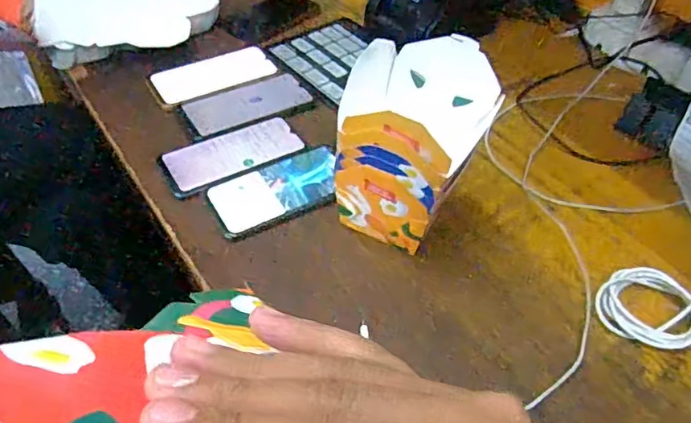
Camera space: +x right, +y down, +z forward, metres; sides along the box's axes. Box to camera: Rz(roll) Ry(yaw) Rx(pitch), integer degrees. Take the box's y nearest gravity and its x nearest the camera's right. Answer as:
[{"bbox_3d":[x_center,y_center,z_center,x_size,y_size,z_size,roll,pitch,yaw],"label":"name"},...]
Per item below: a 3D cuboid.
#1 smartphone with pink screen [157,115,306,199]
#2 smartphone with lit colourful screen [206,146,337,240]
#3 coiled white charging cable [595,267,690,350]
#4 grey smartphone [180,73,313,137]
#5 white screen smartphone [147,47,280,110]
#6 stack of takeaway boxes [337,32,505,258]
[{"bbox_3d":[-0.134,-0.073,0.660,0.162,0.008,0.081,-24,53,-25],"label":"smartphone with pink screen"},{"bbox_3d":[-0.073,-0.025,0.624,0.151,0.008,0.078,-22,53,-23],"label":"smartphone with lit colourful screen"},{"bbox_3d":[0.298,0.086,0.544,0.099,0.036,0.086,24,52,18],"label":"coiled white charging cable"},{"bbox_3d":[-0.126,-0.139,0.729,0.155,0.010,0.077,-22,53,-23],"label":"grey smartphone"},{"bbox_3d":[-0.181,-0.185,0.767,0.168,0.015,0.081,-27,55,-27],"label":"white screen smartphone"},{"bbox_3d":[0.061,-0.056,0.546,0.123,0.186,0.112,20,51,15],"label":"stack of takeaway boxes"}]

